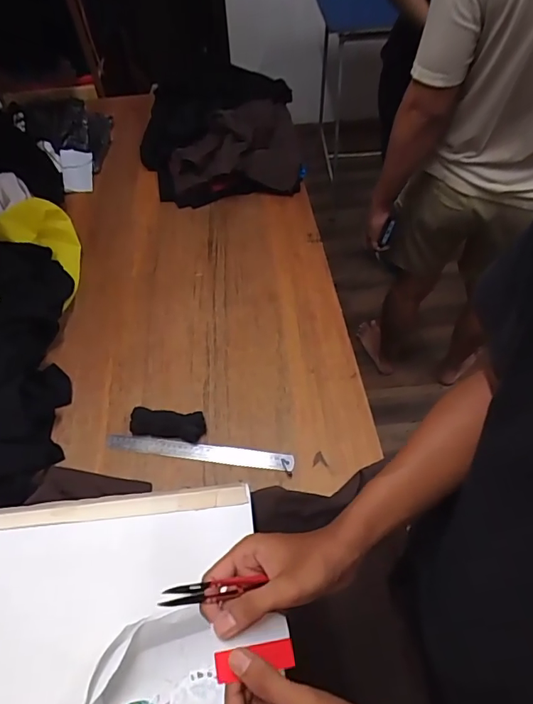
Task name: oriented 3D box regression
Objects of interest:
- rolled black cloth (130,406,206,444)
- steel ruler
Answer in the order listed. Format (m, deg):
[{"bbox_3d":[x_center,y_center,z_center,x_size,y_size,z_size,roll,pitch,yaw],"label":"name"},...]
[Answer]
[{"bbox_3d":[-0.172,0.126,0.818,0.130,0.023,0.051,6,54,6],"label":"rolled black cloth"},{"bbox_3d":[-0.114,0.171,0.801,0.319,0.007,0.031,6,61,4],"label":"steel ruler"}]

